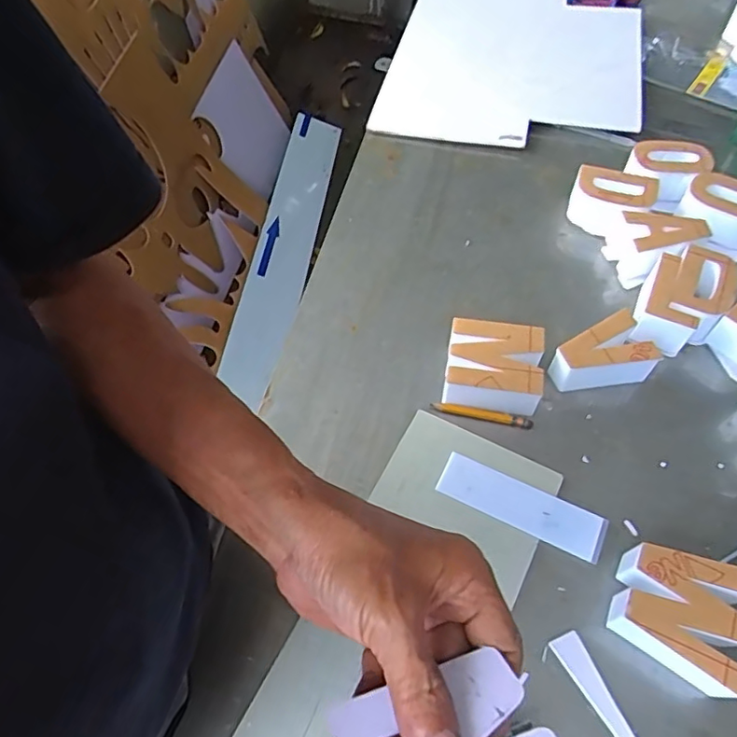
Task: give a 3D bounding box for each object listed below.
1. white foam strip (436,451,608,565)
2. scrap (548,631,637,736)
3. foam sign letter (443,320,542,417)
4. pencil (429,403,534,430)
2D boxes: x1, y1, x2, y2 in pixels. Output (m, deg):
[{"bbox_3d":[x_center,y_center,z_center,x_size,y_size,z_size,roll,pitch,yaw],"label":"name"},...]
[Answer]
[{"bbox_3d":[0.126,0.114,0.474,0.135,0.007,0.039,23,62,16],"label":"white foam strip"},{"bbox_3d":[0.167,0.236,0.403,0.022,0.004,0.095,-27,61,-14],"label":"scrap"},{"bbox_3d":[0.115,0.001,0.525,0.081,0.049,0.070,9,59,8],"label":"foam sign letter"},{"bbox_3d":[0.103,0.043,0.521,0.091,0.006,0.008,11,59,9],"label":"pencil"}]

